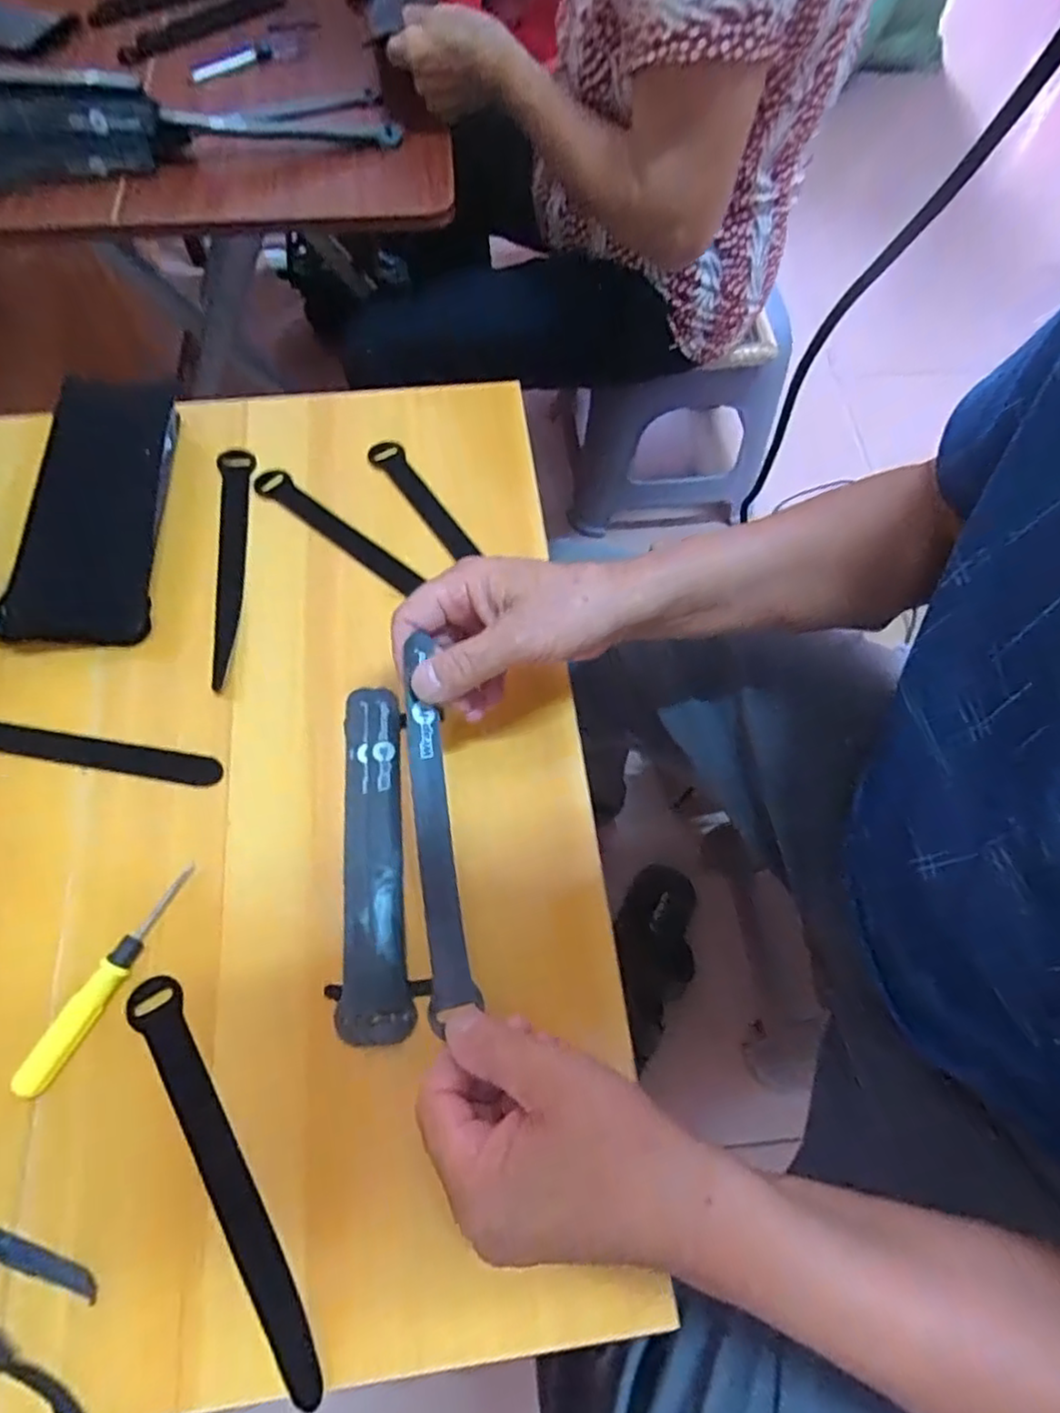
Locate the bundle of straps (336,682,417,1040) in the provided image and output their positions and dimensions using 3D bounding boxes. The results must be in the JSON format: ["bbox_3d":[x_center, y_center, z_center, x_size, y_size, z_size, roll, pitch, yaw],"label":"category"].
[{"bbox_3d":[-0.092,0.084,0.390,0.037,0.013,0.199,-6,67,-5],"label":"bundle of straps"}]

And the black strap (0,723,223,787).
[{"bbox_3d":[-0.284,0.024,0.408,0.194,0.005,0.023,8,66,1],"label":"black strap"}]

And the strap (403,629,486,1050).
[{"bbox_3d":[-0.051,0.057,0.342,0.022,0.024,0.189,-9,80,-6],"label":"strap"}]

